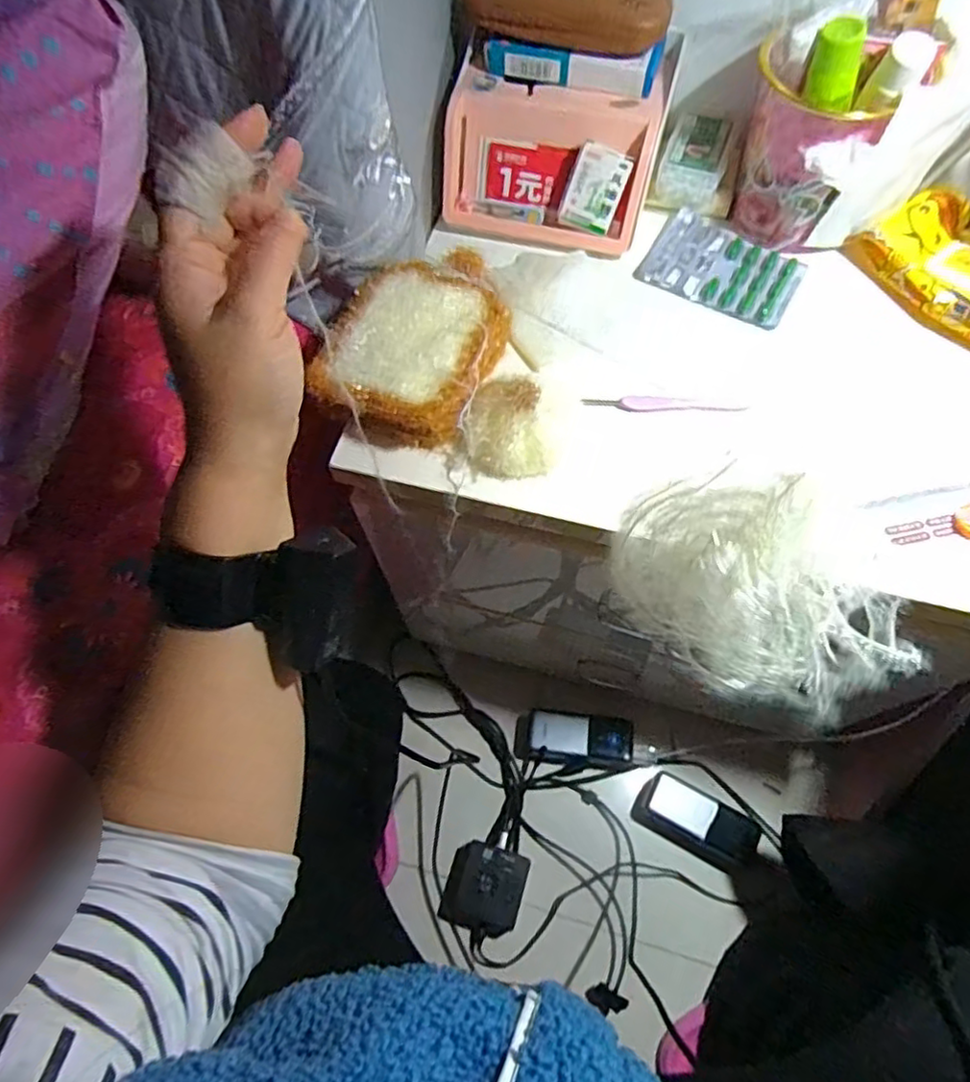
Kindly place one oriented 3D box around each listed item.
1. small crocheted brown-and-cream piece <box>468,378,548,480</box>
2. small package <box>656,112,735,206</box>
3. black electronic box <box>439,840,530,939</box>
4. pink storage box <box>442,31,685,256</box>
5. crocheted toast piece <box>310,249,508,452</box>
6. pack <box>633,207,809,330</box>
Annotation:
[{"bbox_3d":[0.016,-0.077,0.434,0.058,0.046,0.052,-9,64,-2],"label":"small crocheted brown-and-cream piece"},{"bbox_3d":[0.177,-0.321,0.533,0.049,0.034,0.069,17,66,10],"label":"small package"},{"bbox_3d":[-0.001,0.398,0.730,0.088,0.046,0.091,15,66,9],"label":"black electronic box"},{"bbox_3d":[0.058,-0.326,0.530,0.167,0.082,0.138,13,65,8],"label":"pink storage box"},{"bbox_3d":[-0.051,-0.144,0.467,0.119,0.041,0.146,20,67,11],"label":"crocheted toast piece"},{"bbox_3d":[0.196,-0.225,0.522,0.118,0.012,0.082,28,69,12],"label":"pack"}]

